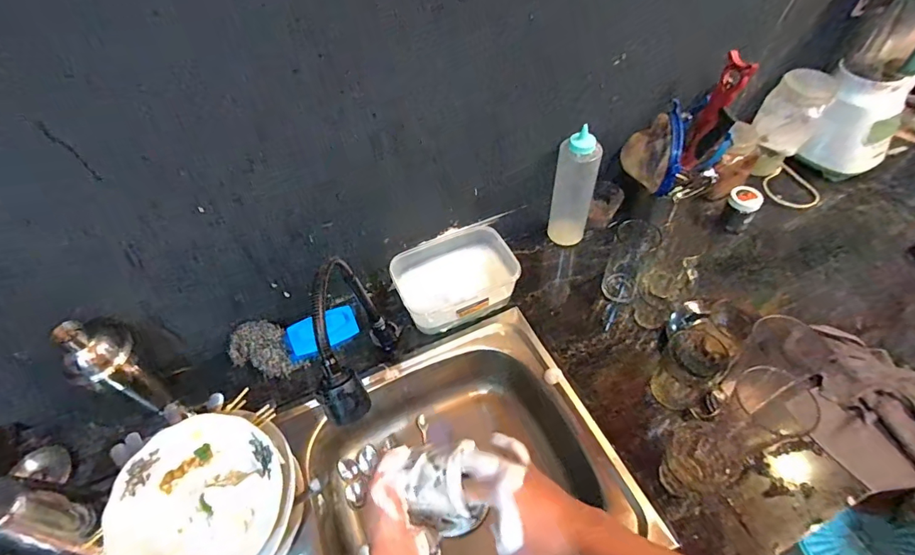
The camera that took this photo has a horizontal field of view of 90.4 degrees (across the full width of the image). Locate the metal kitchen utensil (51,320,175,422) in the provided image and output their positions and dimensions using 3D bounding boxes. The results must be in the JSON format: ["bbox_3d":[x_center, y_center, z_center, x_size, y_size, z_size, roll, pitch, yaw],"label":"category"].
[{"bbox_3d":[-0.479,0.134,0.647,0.068,0.198,0.081,23,57,19],"label":"metal kitchen utensil"}]

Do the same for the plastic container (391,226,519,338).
[{"bbox_3d":[-0.005,0.004,0.782,0.197,0.083,0.146,-22,55,-14],"label":"plastic container"}]

